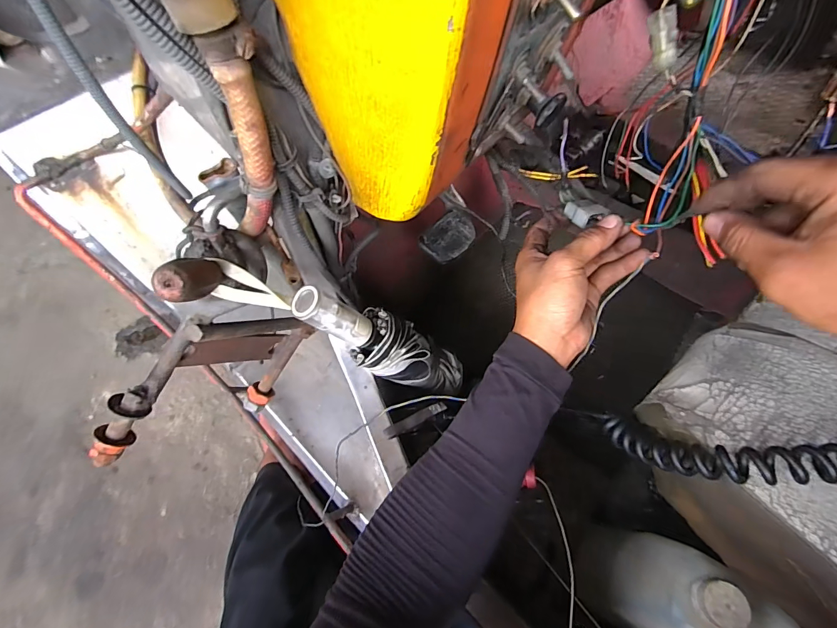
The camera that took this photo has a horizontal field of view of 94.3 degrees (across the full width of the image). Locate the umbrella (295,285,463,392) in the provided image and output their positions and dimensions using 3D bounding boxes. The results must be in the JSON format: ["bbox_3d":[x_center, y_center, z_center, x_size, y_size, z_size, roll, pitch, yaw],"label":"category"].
[{"bbox_3d":[-0.028,0.036,0.421,0.061,0.259,0.054,-24,56,26],"label":"umbrella"}]

